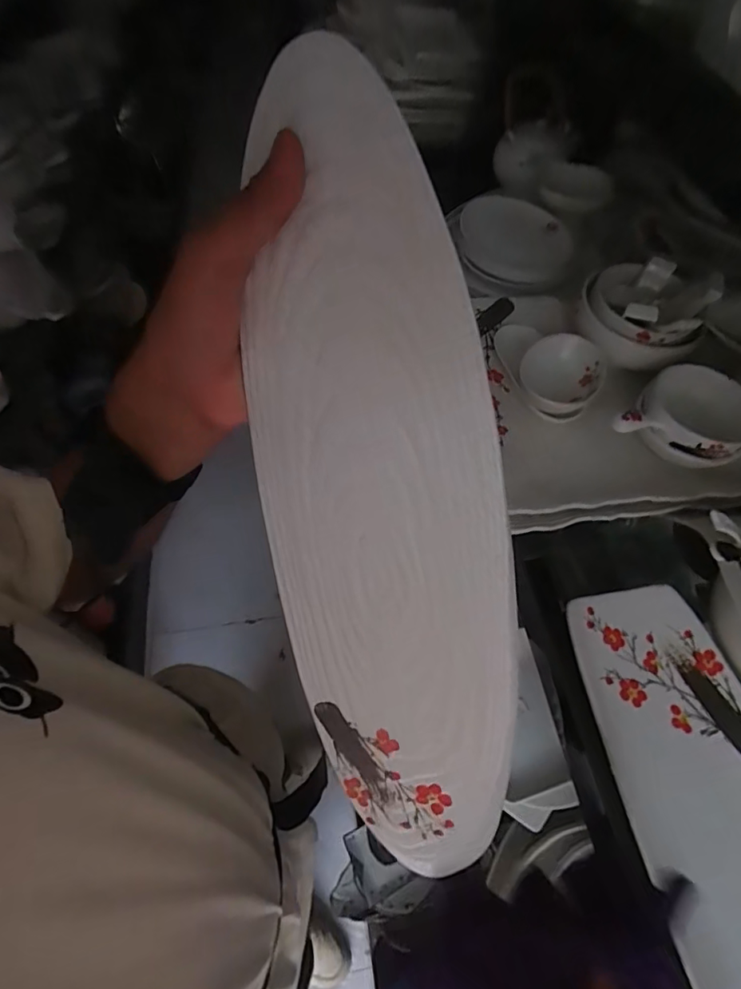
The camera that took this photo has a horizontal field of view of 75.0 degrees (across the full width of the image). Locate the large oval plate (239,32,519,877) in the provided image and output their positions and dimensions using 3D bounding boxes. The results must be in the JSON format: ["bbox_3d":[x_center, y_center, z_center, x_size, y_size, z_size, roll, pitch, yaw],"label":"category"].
[{"bbox_3d":[0.003,0.030,0.240,0.123,0.401,0.014,0,19,22],"label":"large oval plate"}]

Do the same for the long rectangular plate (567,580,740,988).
[{"bbox_3d":[0.292,0.299,0.374,0.133,0.036,0.463,-9,59,-8],"label":"long rectangular plate"}]

